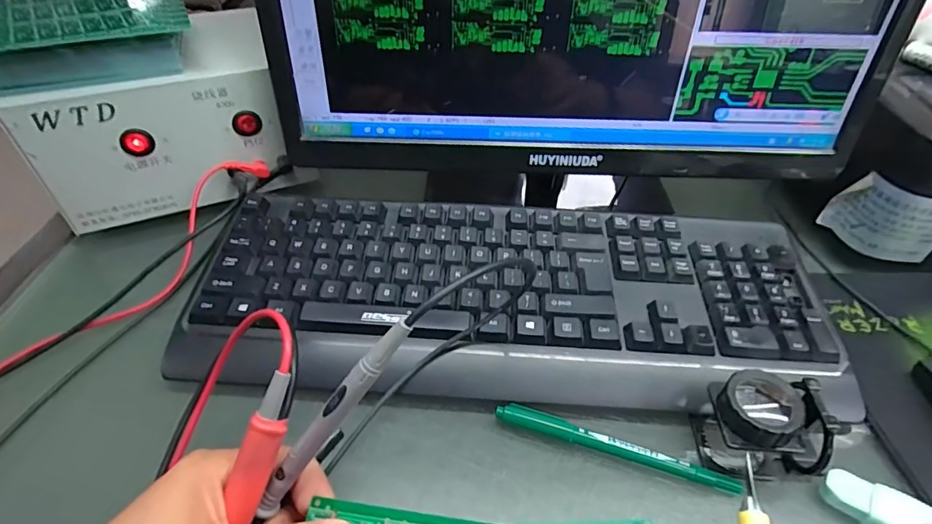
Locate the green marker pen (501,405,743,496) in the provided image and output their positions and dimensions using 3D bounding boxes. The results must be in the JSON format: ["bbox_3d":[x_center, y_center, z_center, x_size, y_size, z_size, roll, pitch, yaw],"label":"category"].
[{"bbox_3d":[0.087,0.109,0.289,0.138,0.012,0.012,13,45,11],"label":"green marker pen"}]

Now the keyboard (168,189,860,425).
[{"bbox_3d":[0.030,0.026,0.350,0.438,0.039,0.169,3,44,1],"label":"keyboard"}]

